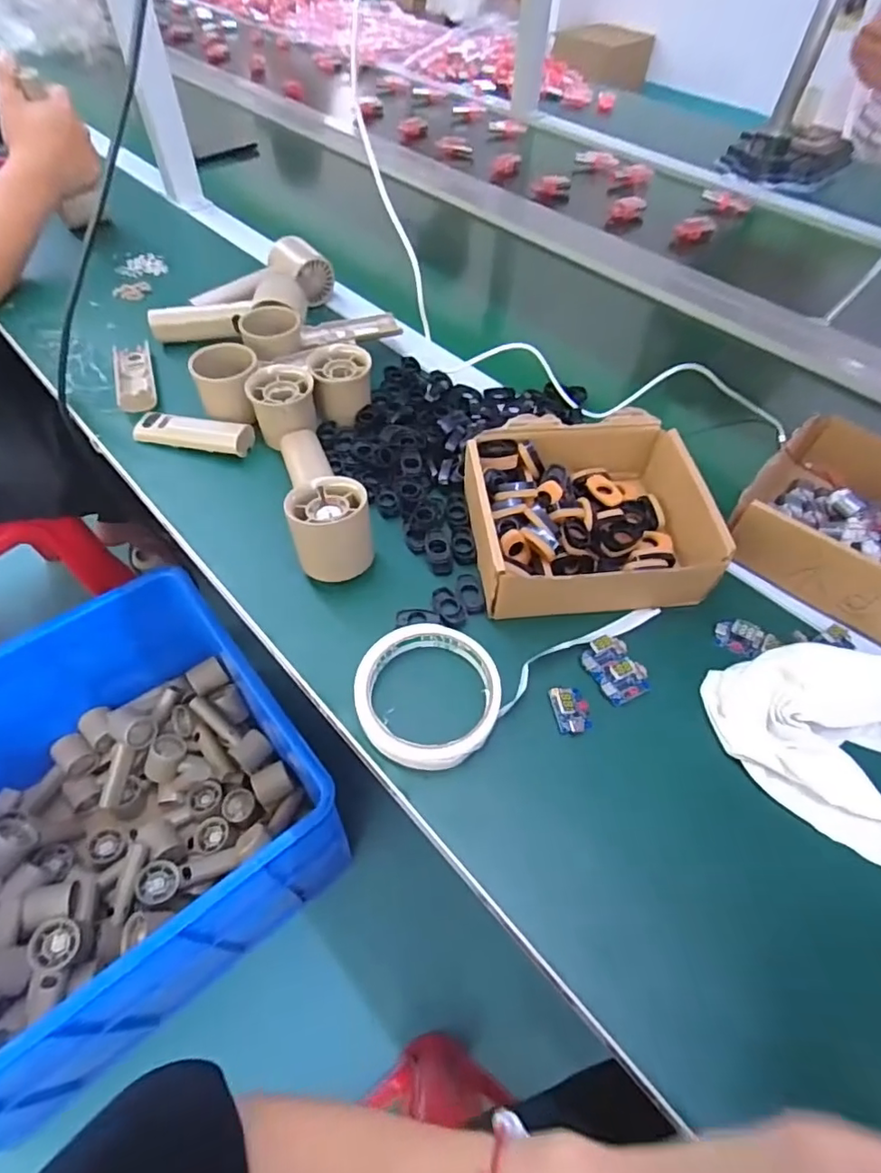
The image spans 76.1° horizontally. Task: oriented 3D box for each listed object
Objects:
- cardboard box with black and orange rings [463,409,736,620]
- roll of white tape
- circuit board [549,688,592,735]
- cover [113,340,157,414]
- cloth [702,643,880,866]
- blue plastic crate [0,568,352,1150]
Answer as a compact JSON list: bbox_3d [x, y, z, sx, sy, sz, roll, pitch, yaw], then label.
[{"bbox_3d":[0.112,-0.060,0.436,0.177,0.054,0.175,-3,54,-6],"label":"cardboard box with black and orange rings"},{"bbox_3d":[-0.008,0.068,0.362,0.090,0.013,0.096,2,54,-2],"label":"roll of white tape"},{"bbox_3d":[0.085,0.078,0.362,0.023,0.010,0.030,-5,54,-8],"label":"circuit board"},{"bbox_3d":[-0.305,-0.211,0.562,0.035,0.019,0.107,-15,56,-14],"label":"cover"},{"bbox_3d":[0.258,0.085,0.371,0.147,0.023,0.131,-35,63,-25],"label":"cloth"},{"bbox_3d":[-0.531,0.368,0.812,0.535,0.315,0.497,-33,62,-25],"label":"blue plastic crate"}]

